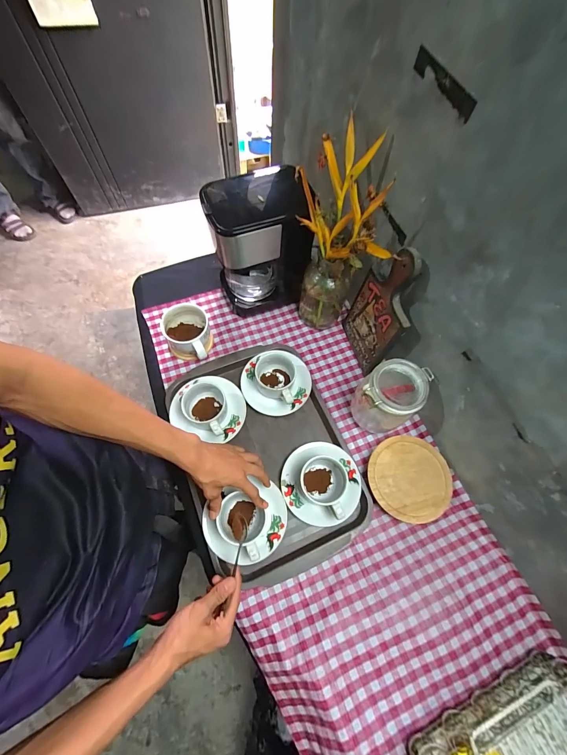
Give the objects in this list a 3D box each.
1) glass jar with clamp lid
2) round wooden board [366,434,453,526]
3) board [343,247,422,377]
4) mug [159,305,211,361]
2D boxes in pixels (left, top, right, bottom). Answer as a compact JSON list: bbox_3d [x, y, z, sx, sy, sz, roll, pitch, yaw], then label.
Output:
[{"bbox_3d":[0.196,0.037,0.587,0.096,0.157,0.105,1,67,-3],"label":"glass jar with clamp lid"},{"bbox_3d":[0.239,0.187,0.580,0.147,0.017,0.152,1,67,-3],"label":"round wooden board"},{"bbox_3d":[0.181,-0.126,0.591,0.011,0.284,0.134,-13,69,-13],"label":"board"},{"bbox_3d":[-0.210,-0.091,0.669,0.095,0.075,0.114,-6,65,-5],"label":"mug"}]

